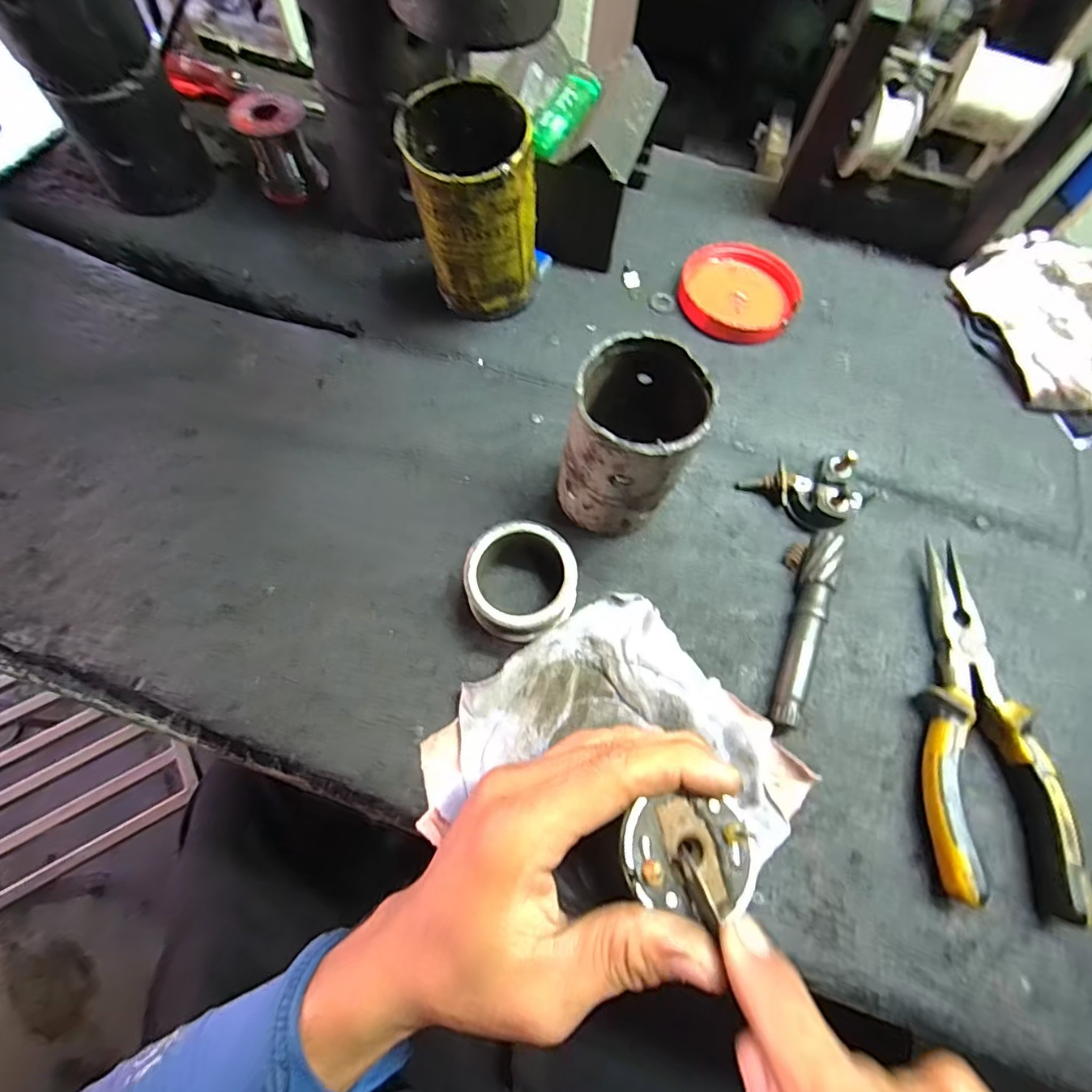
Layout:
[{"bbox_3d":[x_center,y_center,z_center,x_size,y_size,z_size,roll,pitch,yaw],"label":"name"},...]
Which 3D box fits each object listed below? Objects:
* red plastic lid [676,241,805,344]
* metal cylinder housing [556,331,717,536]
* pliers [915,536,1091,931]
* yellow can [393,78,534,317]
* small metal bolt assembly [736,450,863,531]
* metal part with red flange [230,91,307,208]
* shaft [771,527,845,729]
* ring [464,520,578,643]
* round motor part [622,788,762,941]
[{"bbox_3d":[0.149,-0.193,0.404,0.092,0.019,0.089,1,68,-2],"label":"red plastic lid"},{"bbox_3d":[0.046,-0.055,0.296,0.062,0.110,0.071,23,69,7],"label":"metal cylinder housing"},{"bbox_3d":[0.232,0.088,0.288,0.061,0.028,0.185,8,68,1],"label":"pliers"},{"bbox_3d":[-0.045,-0.210,0.341,0.074,0.128,0.071,1,68,-2],"label":"yellow can"},{"bbox_3d":[0.169,-0.041,0.338,0.071,0.034,0.045,33,70,11],"label":"small metal bolt assembly"},{"bbox_3d":[-0.207,-0.309,0.410,0.051,0.056,0.045,-40,75,-16],"label":"metal part with red flange"},{"bbox_3d":[0.151,0.046,0.307,0.018,0.021,0.117,21,69,6],"label":"shaft"},{"bbox_3d":[-0.014,0.022,0.303,0.060,0.037,0.063,1,68,-2],"label":"ring"},{"bbox_3d":[0.052,0.112,0.190,0.048,0.009,0.038,3,68,-1],"label":"round motor part"}]

